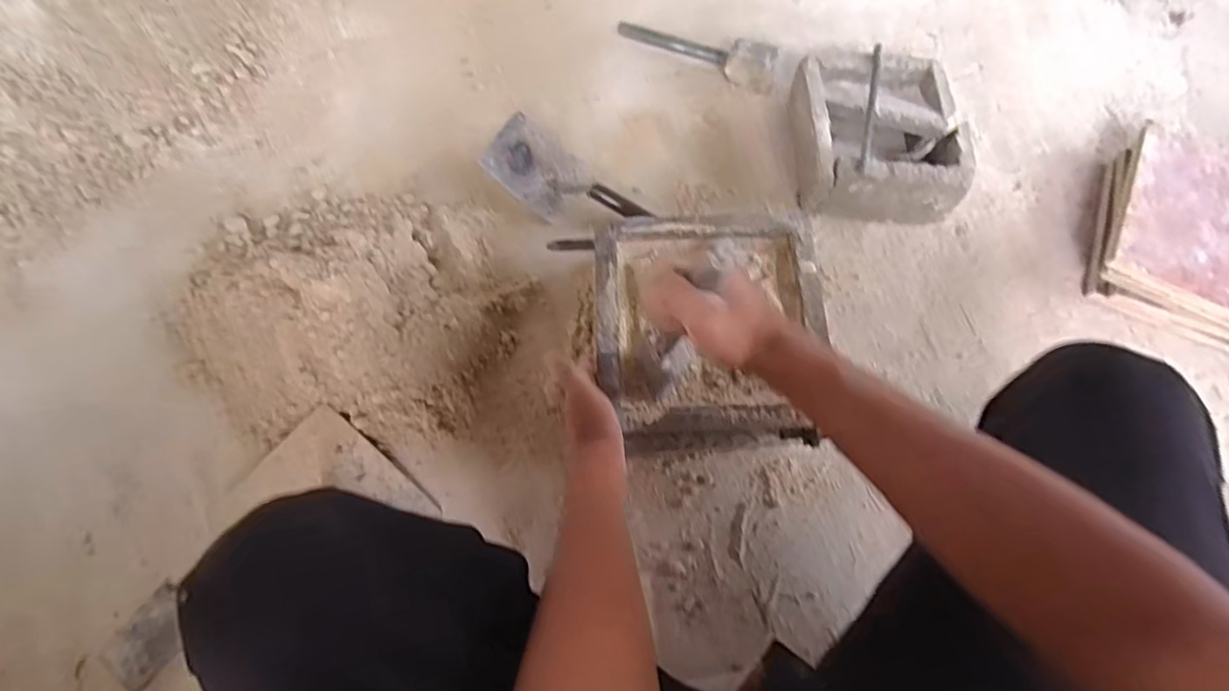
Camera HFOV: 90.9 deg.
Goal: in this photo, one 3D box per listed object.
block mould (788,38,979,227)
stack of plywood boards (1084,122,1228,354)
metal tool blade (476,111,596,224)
[{"bbox_3d":[0.353,-0.280,0.829,0.197,0.099,0.213,-2,70,1],"label":"block mould"},{"bbox_3d":[0.768,-0.133,0.782,0.262,0.075,0.271,21,72,9],"label":"stack of plywood boards"},{"bbox_3d":[-0.106,-0.247,0.838,0.134,0.011,0.109,40,71,-12],"label":"metal tool blade"}]

